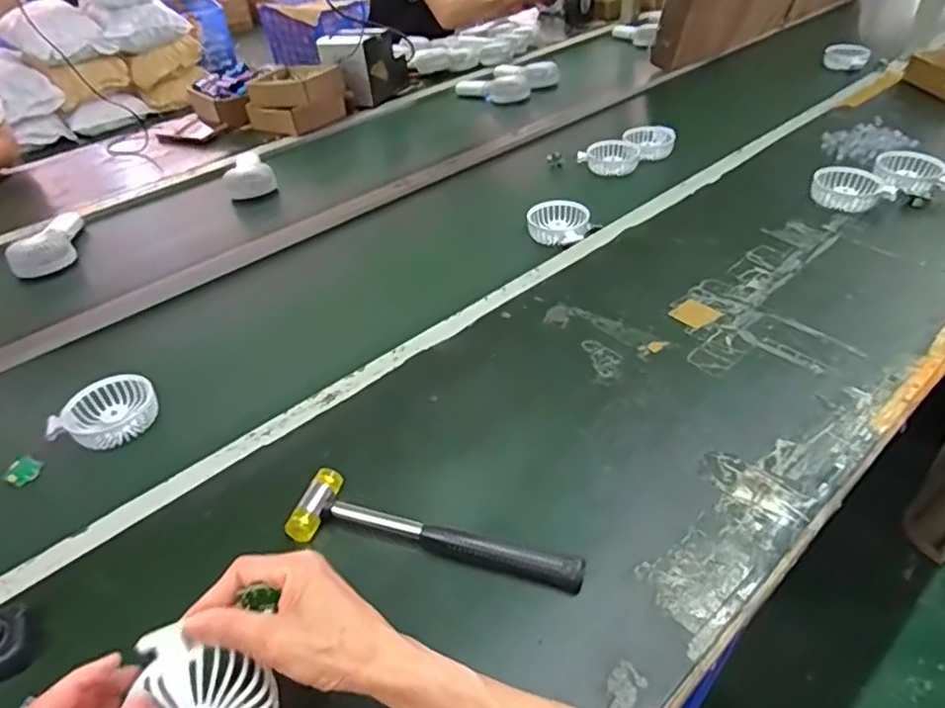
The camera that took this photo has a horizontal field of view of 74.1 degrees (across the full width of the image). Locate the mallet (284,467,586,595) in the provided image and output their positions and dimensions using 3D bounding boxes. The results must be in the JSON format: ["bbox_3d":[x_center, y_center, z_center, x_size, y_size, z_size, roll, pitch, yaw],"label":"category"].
[{"bbox_3d":[-0.029,0.146,0.506,0.236,0.028,0.062,8,41,15],"label":"mallet"}]

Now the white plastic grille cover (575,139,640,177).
[{"bbox_3d":[0.240,-0.343,1.092,0.102,0.047,0.050,-9,40,-5],"label":"white plastic grille cover"}]

